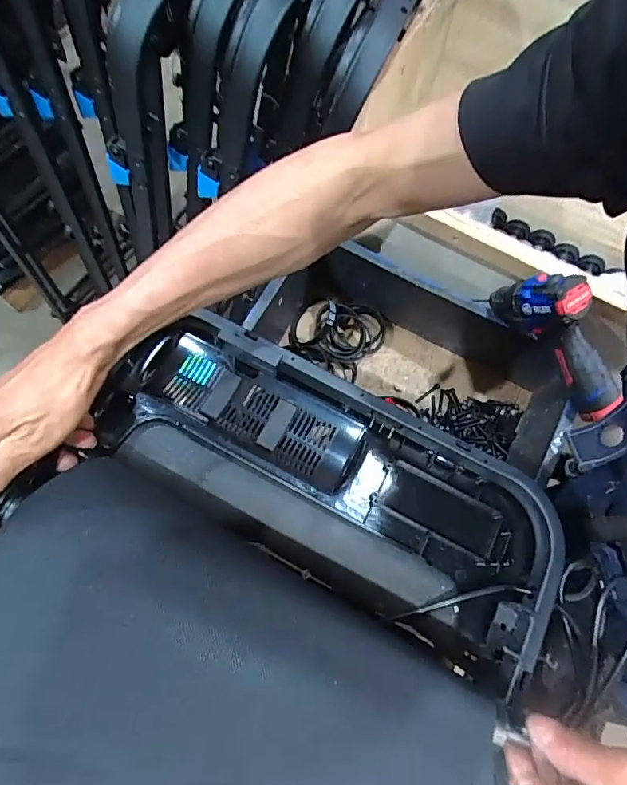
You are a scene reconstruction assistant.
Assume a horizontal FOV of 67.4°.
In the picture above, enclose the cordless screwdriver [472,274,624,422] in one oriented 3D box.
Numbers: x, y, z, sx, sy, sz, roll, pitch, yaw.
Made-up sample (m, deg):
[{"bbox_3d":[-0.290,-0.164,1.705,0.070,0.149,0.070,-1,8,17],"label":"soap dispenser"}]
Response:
[{"bbox_3d":[0.339,-0.065,0.647,0.066,0.133,0.208,-30,101,-9],"label":"cordless screwdriver"}]

